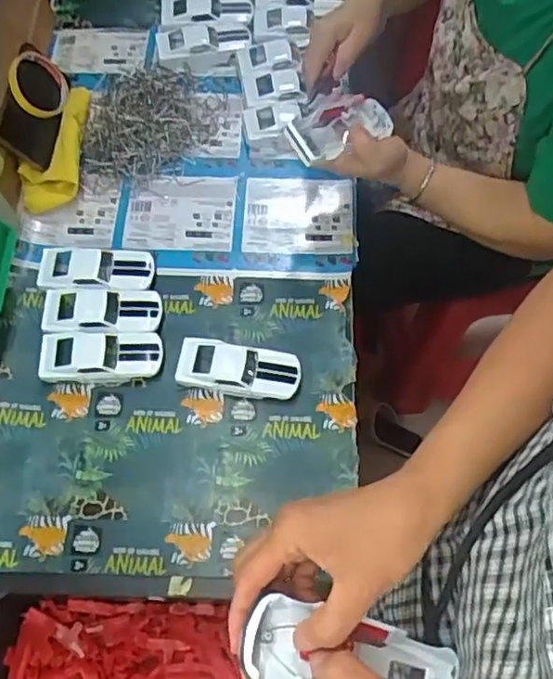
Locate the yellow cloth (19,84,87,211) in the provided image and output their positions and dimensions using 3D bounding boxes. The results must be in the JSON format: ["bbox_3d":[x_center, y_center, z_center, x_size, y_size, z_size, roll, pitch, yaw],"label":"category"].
[{"bbox_3d":[-0.279,-0.247,0.794,0.074,0.044,0.191,-1,66,2],"label":"yellow cloth"}]

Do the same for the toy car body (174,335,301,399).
[{"bbox_3d":[-0.041,0.031,0.677,0.131,0.026,0.054,8,67,6],"label":"toy car body"}]

